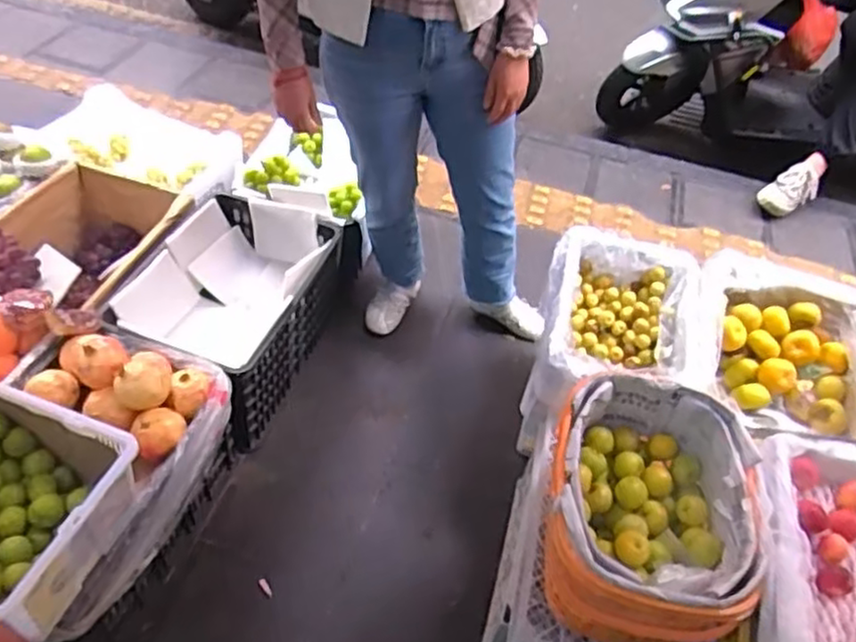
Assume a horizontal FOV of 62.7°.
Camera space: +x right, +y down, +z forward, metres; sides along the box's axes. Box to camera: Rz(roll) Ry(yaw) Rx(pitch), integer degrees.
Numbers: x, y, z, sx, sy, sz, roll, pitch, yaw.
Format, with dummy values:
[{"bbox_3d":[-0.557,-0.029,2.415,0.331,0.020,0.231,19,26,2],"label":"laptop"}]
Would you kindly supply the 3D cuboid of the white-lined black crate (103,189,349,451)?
[{"bbox_3d":[-0.441,-0.030,1.606,0.354,0.243,0.535,19,49,11],"label":"white-lined black crate"}]

